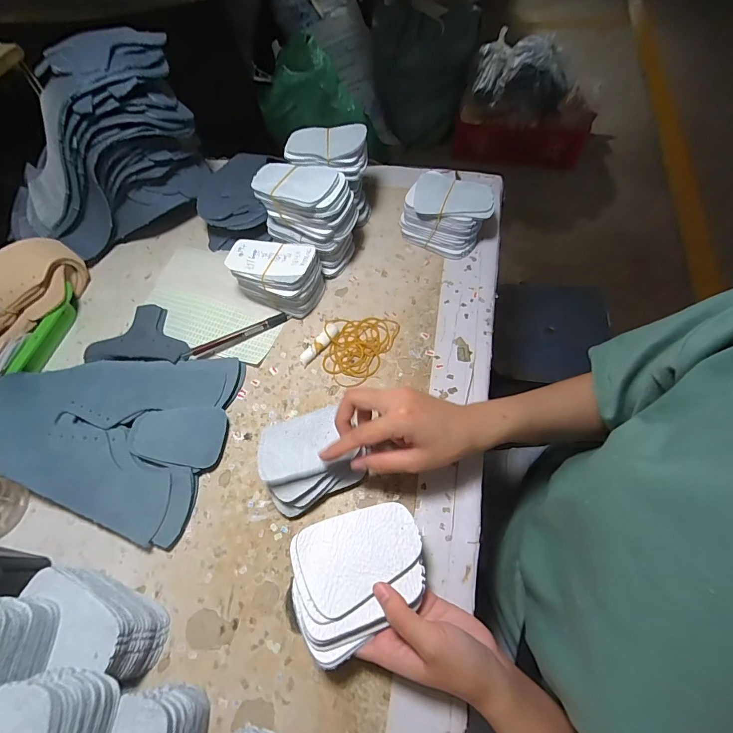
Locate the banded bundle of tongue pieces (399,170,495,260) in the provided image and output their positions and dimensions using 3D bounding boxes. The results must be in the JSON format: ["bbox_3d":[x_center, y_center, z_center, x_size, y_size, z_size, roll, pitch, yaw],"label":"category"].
[{"bbox_3d":[0.108,-0.201,0.500,0.102,0.067,0.083,30,68,19],"label":"banded bundle of tongue pieces"}]

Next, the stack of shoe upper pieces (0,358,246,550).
[{"bbox_3d":[-0.278,0.065,0.401,0.246,0.032,0.192,6,61,5],"label":"stack of shoe upper pieces"}]

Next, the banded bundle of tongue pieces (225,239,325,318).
[{"bbox_3d":[-0.111,-0.113,0.472,0.103,0.066,0.068,18,65,14],"label":"banded bundle of tongue pieces"}]

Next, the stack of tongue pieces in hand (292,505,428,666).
[{"bbox_3d":[-0.004,0.162,0.295,0.103,0.018,0.091,-18,62,-8],"label":"stack of tongue pieces in hand"}]

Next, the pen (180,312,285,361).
[{"bbox_3d":[-0.160,-0.037,0.459,0.130,0.013,0.010,-25,63,-9],"label":"pen"}]

